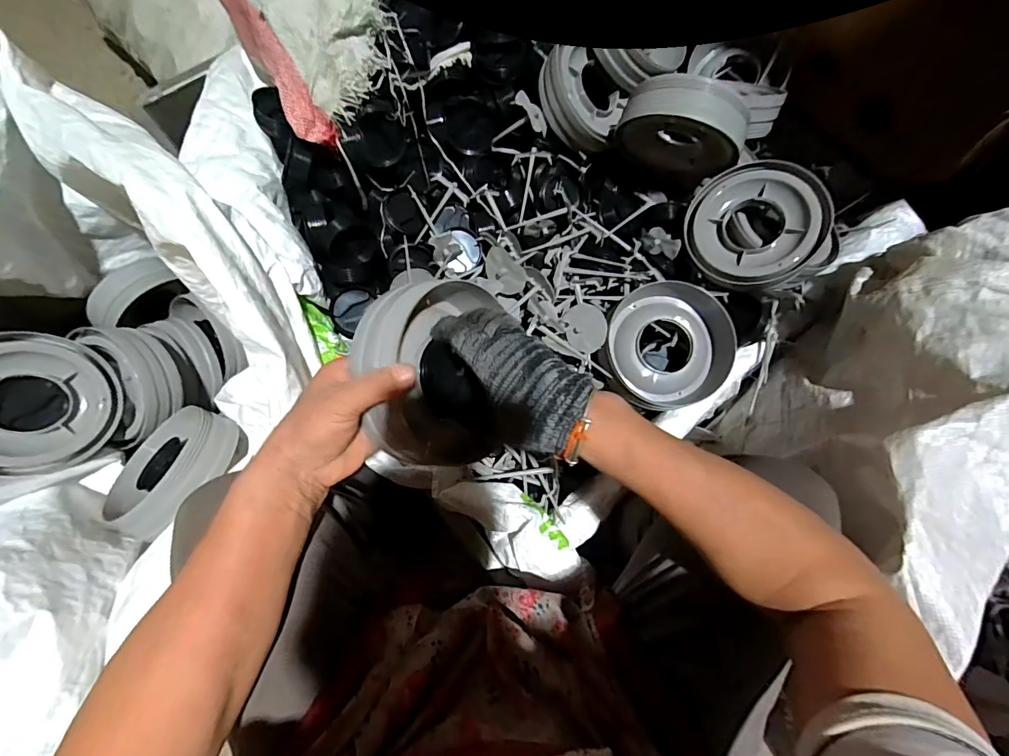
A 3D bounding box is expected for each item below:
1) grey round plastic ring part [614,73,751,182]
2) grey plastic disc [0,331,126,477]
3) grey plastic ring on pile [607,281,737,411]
[{"bbox_3d":[0.234,-0.327,0.586,0.155,0.127,0.056,19,74,4],"label":"grey round plastic ring part"},{"bbox_3d":[-0.562,0.031,0.517,0.050,0.152,0.157,-9,74,38],"label":"grey plastic disc"},{"bbox_3d":[0.207,-0.043,0.578,0.171,0.055,0.164,-9,93,12],"label":"grey plastic ring on pile"}]

